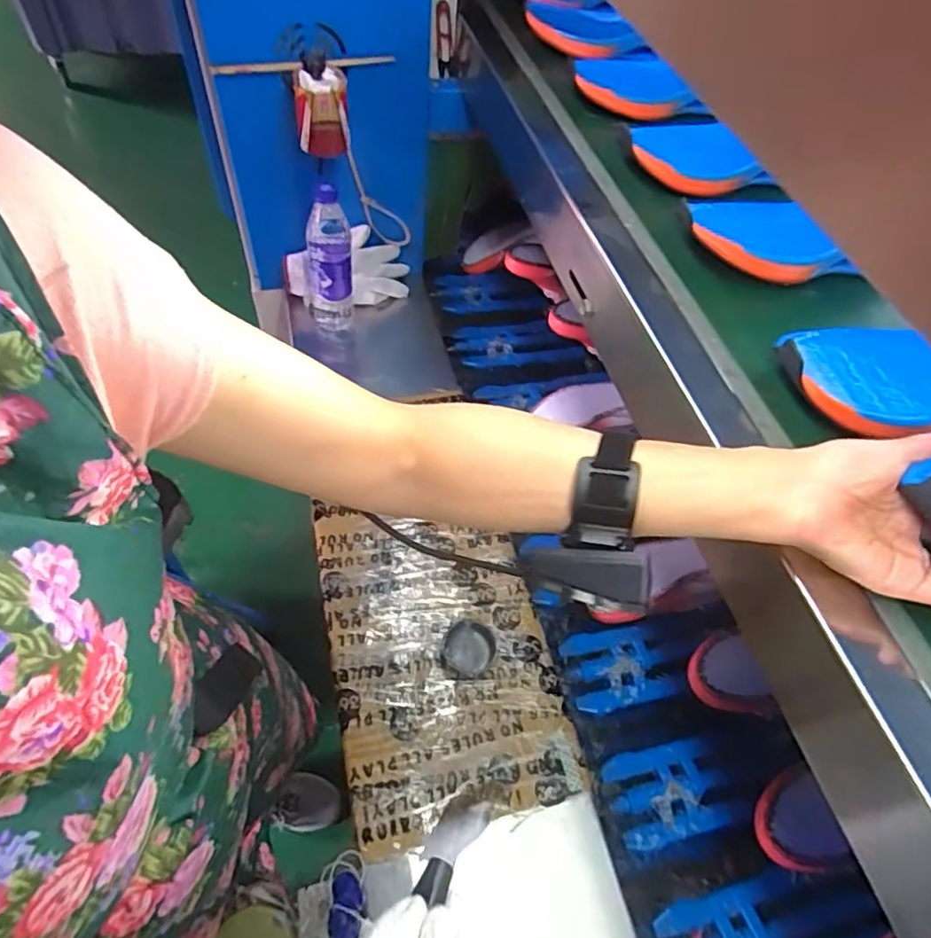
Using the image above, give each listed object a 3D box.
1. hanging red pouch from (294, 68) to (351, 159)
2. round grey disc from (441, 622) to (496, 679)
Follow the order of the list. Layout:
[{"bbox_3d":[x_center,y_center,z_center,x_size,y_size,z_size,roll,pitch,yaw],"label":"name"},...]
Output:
[{"bbox_3d":[-0.185,-0.462,0.819,0.067,0.090,0.061,-2,50,-3],"label":"hanging red pouch"},{"bbox_3d":[0.004,0.204,0.710,0.056,0.016,0.057,0,50,0],"label":"round grey disc"}]

